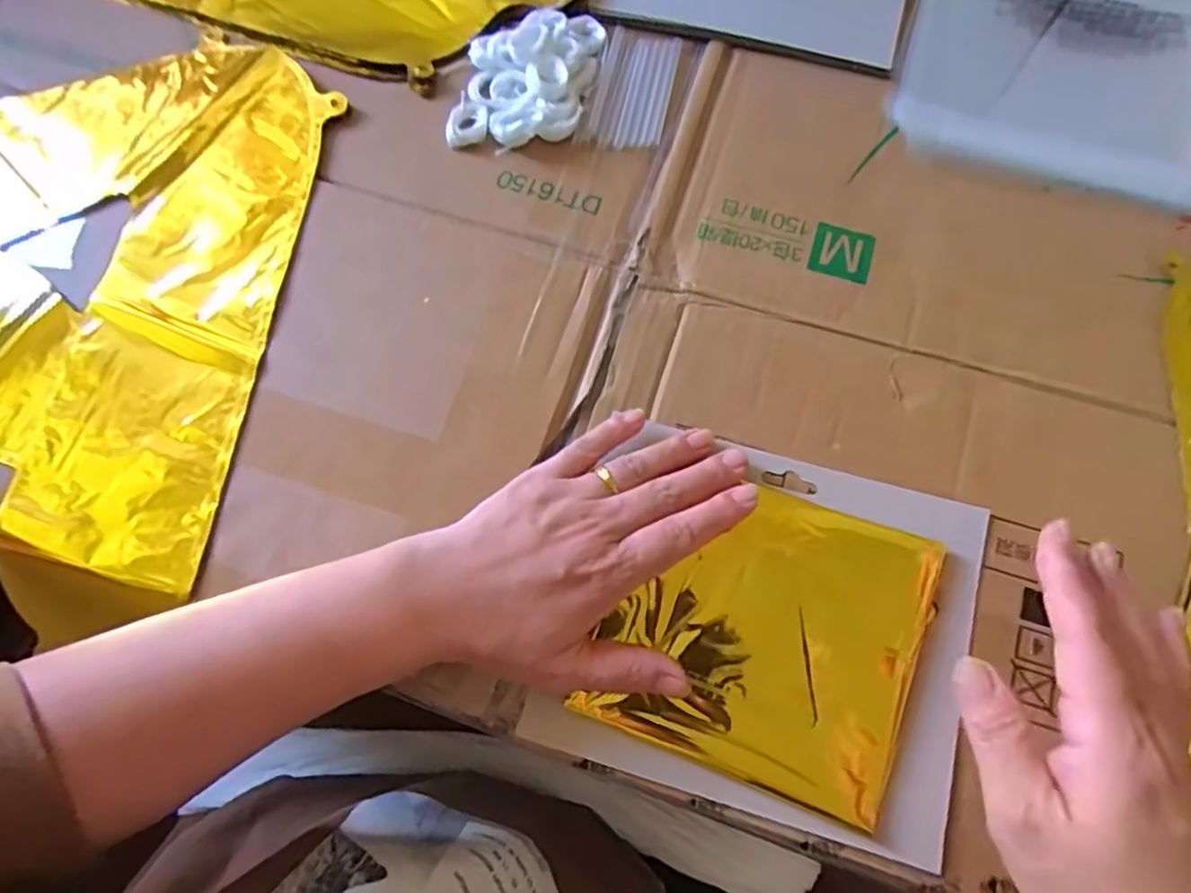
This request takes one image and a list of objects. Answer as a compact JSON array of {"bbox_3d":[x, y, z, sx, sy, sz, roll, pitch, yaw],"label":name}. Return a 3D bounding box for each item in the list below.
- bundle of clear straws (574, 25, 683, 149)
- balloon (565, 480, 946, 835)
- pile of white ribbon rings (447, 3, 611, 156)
[{"bbox_3d":[0.023,-0.221,0.405,0.048,0.006,0.088,13,73,5],"label":"bundle of clear straws"},{"bbox_3d":[0.083,0.088,0.313,0.134,0.008,0.132,20,76,8],"label":"balloon"},{"bbox_3d":[-0.041,-0.225,0.396,0.076,0.022,0.103,13,73,5],"label":"pile of white ribbon rings"}]

